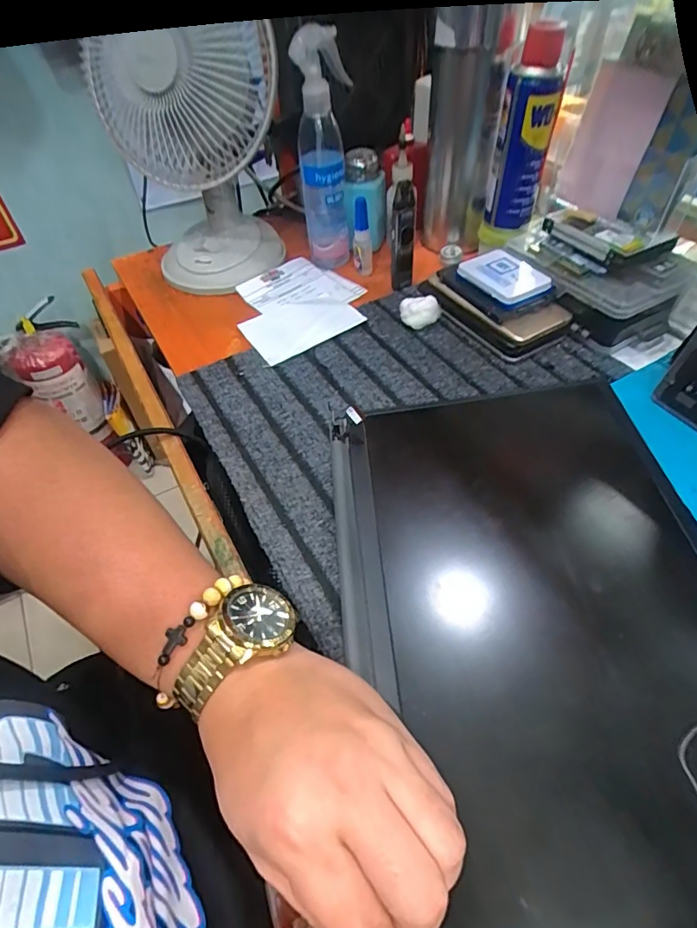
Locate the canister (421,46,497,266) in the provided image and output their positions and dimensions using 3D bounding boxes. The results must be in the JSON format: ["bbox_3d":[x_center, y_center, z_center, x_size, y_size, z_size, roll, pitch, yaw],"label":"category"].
[{"bbox_3d":[0.119,-0.327,0.539,0.070,0.186,0.063,5,51,9],"label":"canister"}]

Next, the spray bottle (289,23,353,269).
[{"bbox_3d":[-0.025,-0.324,0.530,0.059,0.214,0.049,-7,50,0],"label":"spray bottle"}]

